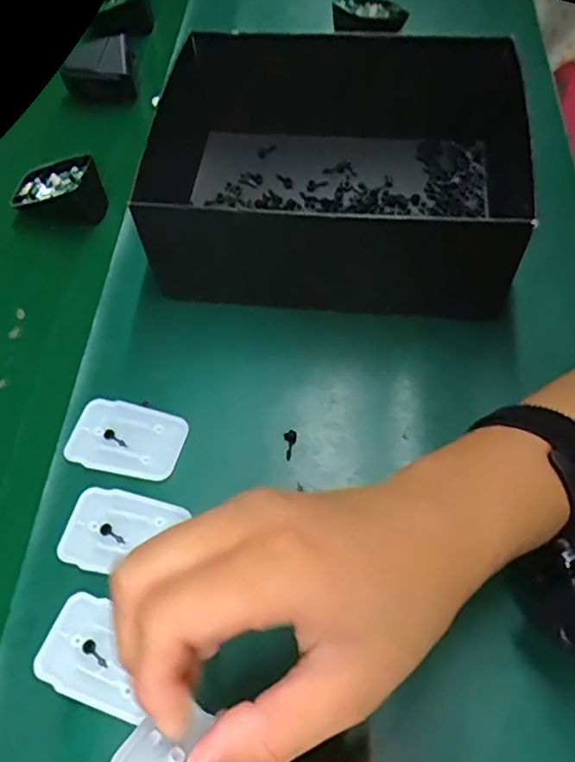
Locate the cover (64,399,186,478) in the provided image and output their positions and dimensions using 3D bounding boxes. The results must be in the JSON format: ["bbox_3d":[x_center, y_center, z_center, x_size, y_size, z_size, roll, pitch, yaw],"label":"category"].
[{"bbox_3d":[-0.098,0.034,0.364,0.070,0.004,0.044,12,58,12],"label":"cover"}]

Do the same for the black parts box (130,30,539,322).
[{"bbox_3d":[0.038,-0.165,0.437,0.232,0.092,0.236,6,57,8],"label":"black parts box"}]

